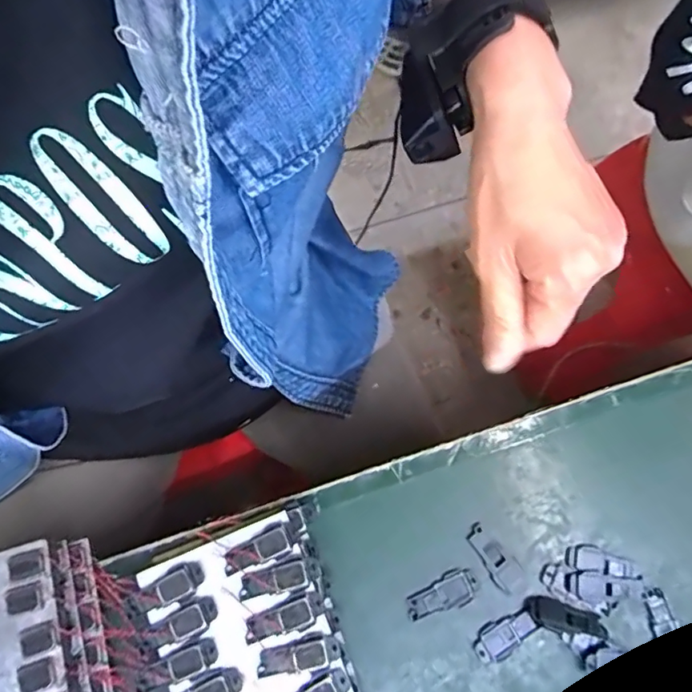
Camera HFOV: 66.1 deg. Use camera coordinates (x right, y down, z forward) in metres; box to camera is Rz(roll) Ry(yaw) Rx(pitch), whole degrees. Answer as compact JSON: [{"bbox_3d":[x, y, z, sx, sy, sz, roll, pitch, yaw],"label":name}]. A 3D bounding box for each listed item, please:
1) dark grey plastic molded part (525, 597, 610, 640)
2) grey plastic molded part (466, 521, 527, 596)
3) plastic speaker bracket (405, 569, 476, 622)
[{"bbox_3d":[0.117,0.145,0.281,0.041,0.006,0.013,17,75,2],"label":"dark grey plastic molded part"},{"bbox_3d":[0.081,0.117,0.290,0.016,0.004,0.038,-42,80,-12],"label":"grey plastic molded part"},{"bbox_3d":[0.052,0.134,0.284,0.039,0.004,0.016,-23,77,-8],"label":"plastic speaker bracket"}]

